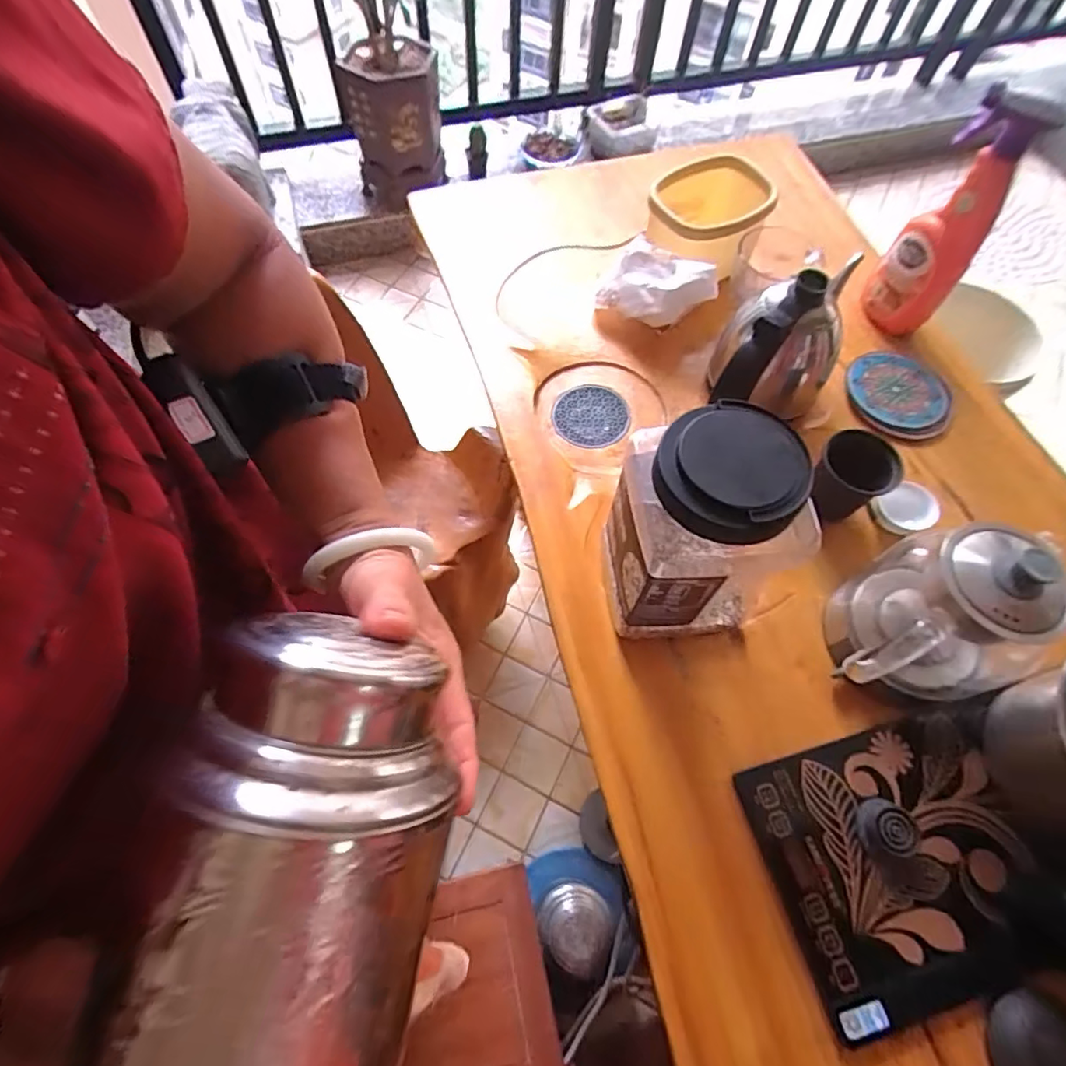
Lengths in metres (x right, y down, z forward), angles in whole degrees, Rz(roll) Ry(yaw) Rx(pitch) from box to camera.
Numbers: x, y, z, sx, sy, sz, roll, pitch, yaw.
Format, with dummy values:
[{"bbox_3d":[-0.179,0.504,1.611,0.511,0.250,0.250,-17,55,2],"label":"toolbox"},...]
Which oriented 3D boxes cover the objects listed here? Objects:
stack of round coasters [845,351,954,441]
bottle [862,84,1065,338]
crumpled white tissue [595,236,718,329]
[{"bbox_3d":[0.442,-0.171,0.685,0.121,0.020,0.122,-37,71,-18],"label":"stack of round coasters"},{"bbox_3d":[0.466,-0.337,0.650,0.087,0.261,0.041,35,67,14],"label":"bottle"},{"bbox_3d":[0.152,-0.298,0.695,0.130,0.076,0.064,38,68,15],"label":"crumpled white tissue"}]

